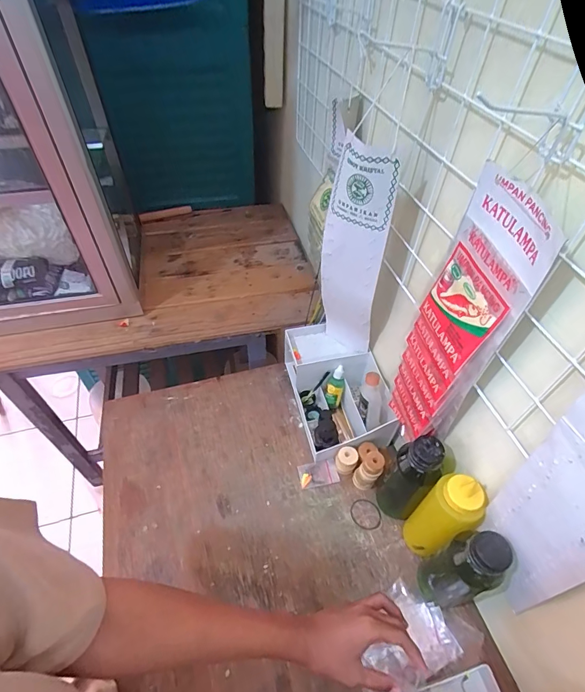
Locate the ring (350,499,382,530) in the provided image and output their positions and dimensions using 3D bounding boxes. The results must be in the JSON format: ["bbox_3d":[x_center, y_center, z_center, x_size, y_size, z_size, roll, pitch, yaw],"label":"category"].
[{"bbox_3d":[0.118,0.270,0.620,0.050,0.004,0.047,6,48,-7],"label":"ring"}]

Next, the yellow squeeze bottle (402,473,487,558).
[{"bbox_3d":[0.201,0.234,0.528,0.055,0.194,0.065,-28,56,-24],"label":"yellow squeeze bottle"}]

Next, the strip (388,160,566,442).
[{"bbox_3d":[0.176,0.004,0.454,0.029,0.380,0.110,-6,50,-12],"label":"strip"}]

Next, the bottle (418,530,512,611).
[{"bbox_3d":[0.211,0.281,0.490,0.055,0.187,0.066,-11,51,-12],"label":"bottle"}]

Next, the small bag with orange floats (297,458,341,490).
[{"bbox_3d":[0.044,0.218,0.660,0.065,0.012,0.039,-9,50,-10],"label":"small bag with orange floats"}]

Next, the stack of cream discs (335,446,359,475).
[{"bbox_3d":[0.091,0.193,0.654,0.034,0.045,0.033,16,50,11],"label":"stack of cream discs"}]

